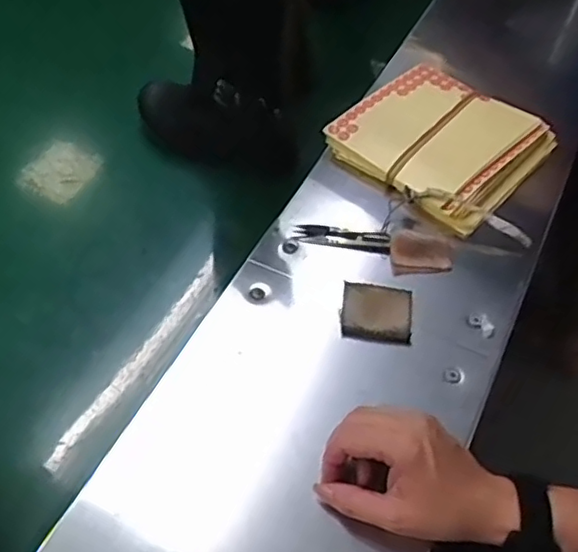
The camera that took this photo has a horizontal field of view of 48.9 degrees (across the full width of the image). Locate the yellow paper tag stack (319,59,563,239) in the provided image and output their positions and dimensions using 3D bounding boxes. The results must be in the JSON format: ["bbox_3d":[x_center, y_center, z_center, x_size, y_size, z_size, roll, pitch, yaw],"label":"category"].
[{"bbox_3d":[0.163,-0.149,0.677,0.191,0.033,0.183,36,61,24],"label":"yellow paper tag stack"}]

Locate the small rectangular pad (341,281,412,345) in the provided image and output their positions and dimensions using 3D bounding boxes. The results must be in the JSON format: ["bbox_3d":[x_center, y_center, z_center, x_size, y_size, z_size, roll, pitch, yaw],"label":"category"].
[{"bbox_3d":[0.077,0.032,0.555,0.060,0.014,0.050,7,53,5],"label":"small rectangular pad"}]

